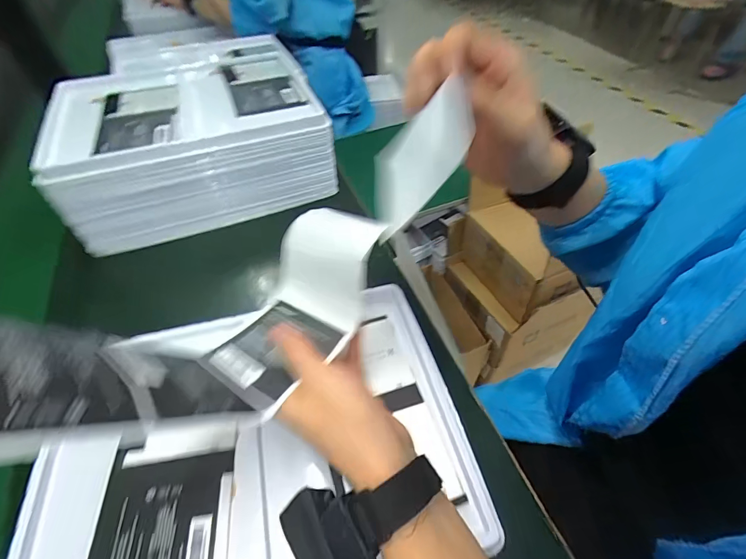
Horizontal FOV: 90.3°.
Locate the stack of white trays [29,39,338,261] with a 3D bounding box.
[{"bbox_3d":[-0.255,-0.214,0.540,0.321,0.115,0.275,-19,54,-15],"label":"stack of white trays"}]

